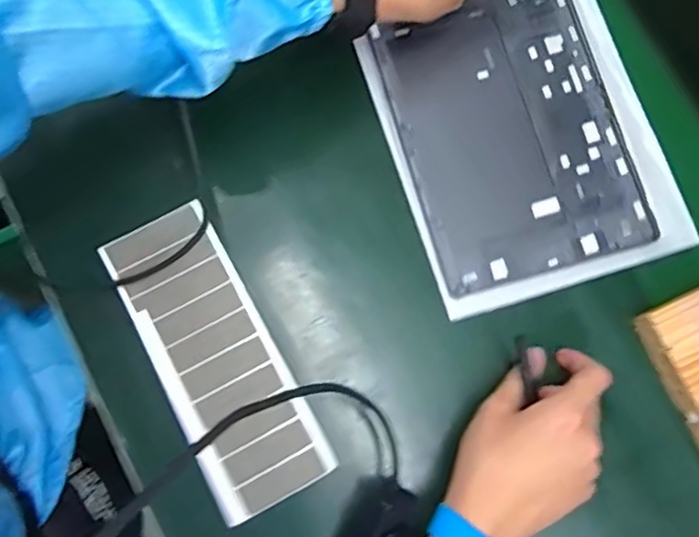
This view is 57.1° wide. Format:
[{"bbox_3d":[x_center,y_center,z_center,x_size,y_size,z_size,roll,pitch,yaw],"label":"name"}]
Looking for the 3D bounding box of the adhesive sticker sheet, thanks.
[{"bbox_3d":[-0.096,0.064,0.459,0.081,0.006,0.217,-28,83,-7],"label":"adhesive sticker sheet"}]

